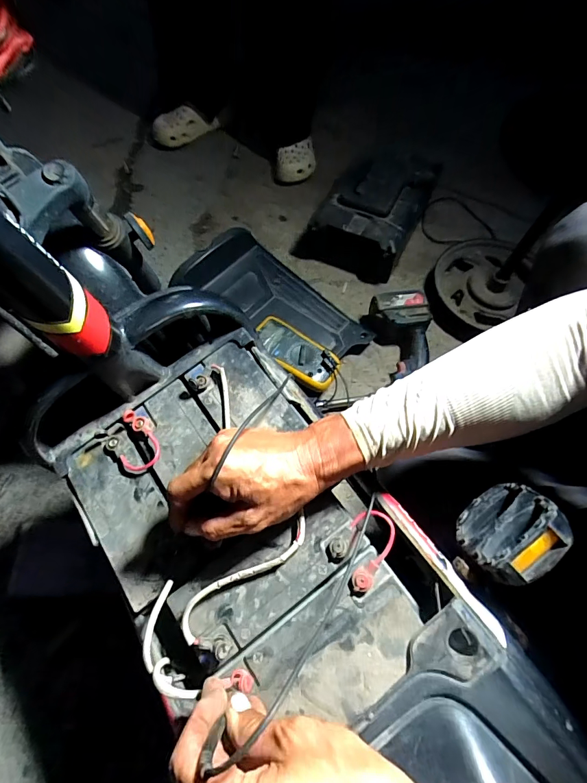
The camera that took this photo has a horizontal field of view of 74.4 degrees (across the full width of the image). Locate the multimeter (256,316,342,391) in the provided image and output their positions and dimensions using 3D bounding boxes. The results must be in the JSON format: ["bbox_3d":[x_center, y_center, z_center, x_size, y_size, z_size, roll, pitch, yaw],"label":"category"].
[{"bbox_3d":[0.001,-0.069,0.750,0.176,0.052,0.088,35,69,14],"label":"multimeter"}]

